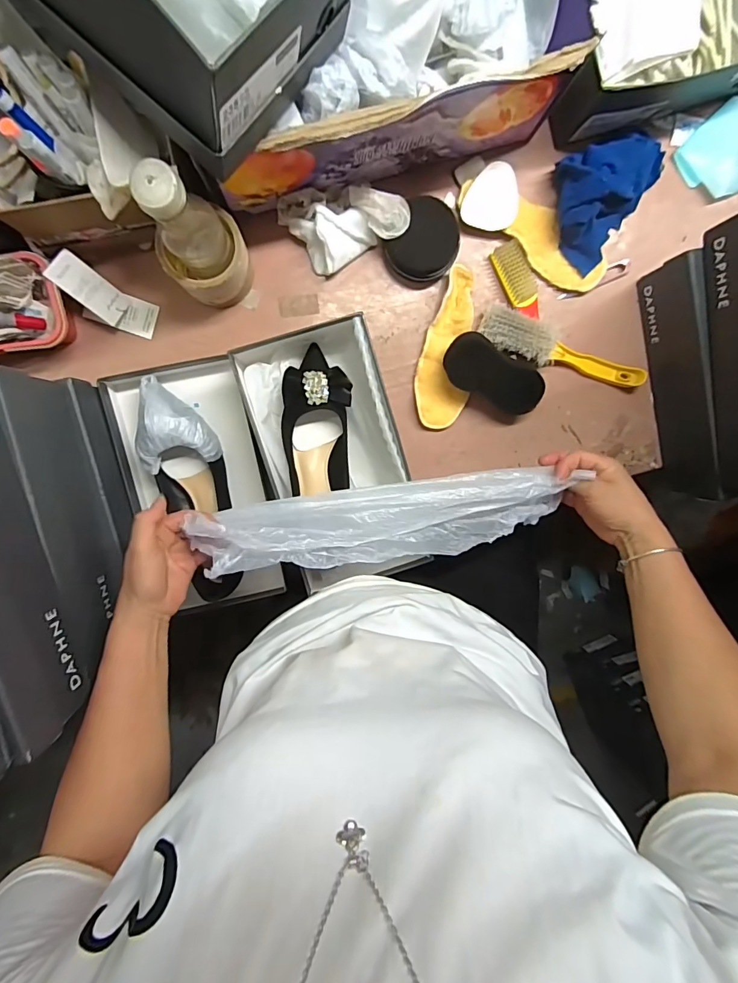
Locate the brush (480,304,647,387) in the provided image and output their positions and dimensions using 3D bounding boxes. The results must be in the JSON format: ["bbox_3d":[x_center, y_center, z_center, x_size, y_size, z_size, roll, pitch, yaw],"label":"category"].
[{"bbox_3d":[0.254,-0.177,0.578,0.234,0.035,0.051,20,96,-7],"label":"brush"}]

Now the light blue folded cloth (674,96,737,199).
[{"bbox_3d":[0.468,-0.428,0.571,0.103,0.020,0.114,-43,99,2],"label":"light blue folded cloth"}]

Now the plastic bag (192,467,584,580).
[{"bbox_3d":[0.023,0.033,0.479,0.391,0.052,0.072,-8,99,-7],"label":"plastic bag"}]

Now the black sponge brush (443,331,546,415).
[{"bbox_3d":[0.160,-0.151,0.568,0.132,0.029,0.065,26,128,-7],"label":"black sponge brush"}]

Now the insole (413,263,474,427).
[{"bbox_3d":[0.101,-0.183,0.571,0.065,0.016,0.197,6,97,-6],"label":"insole"}]

